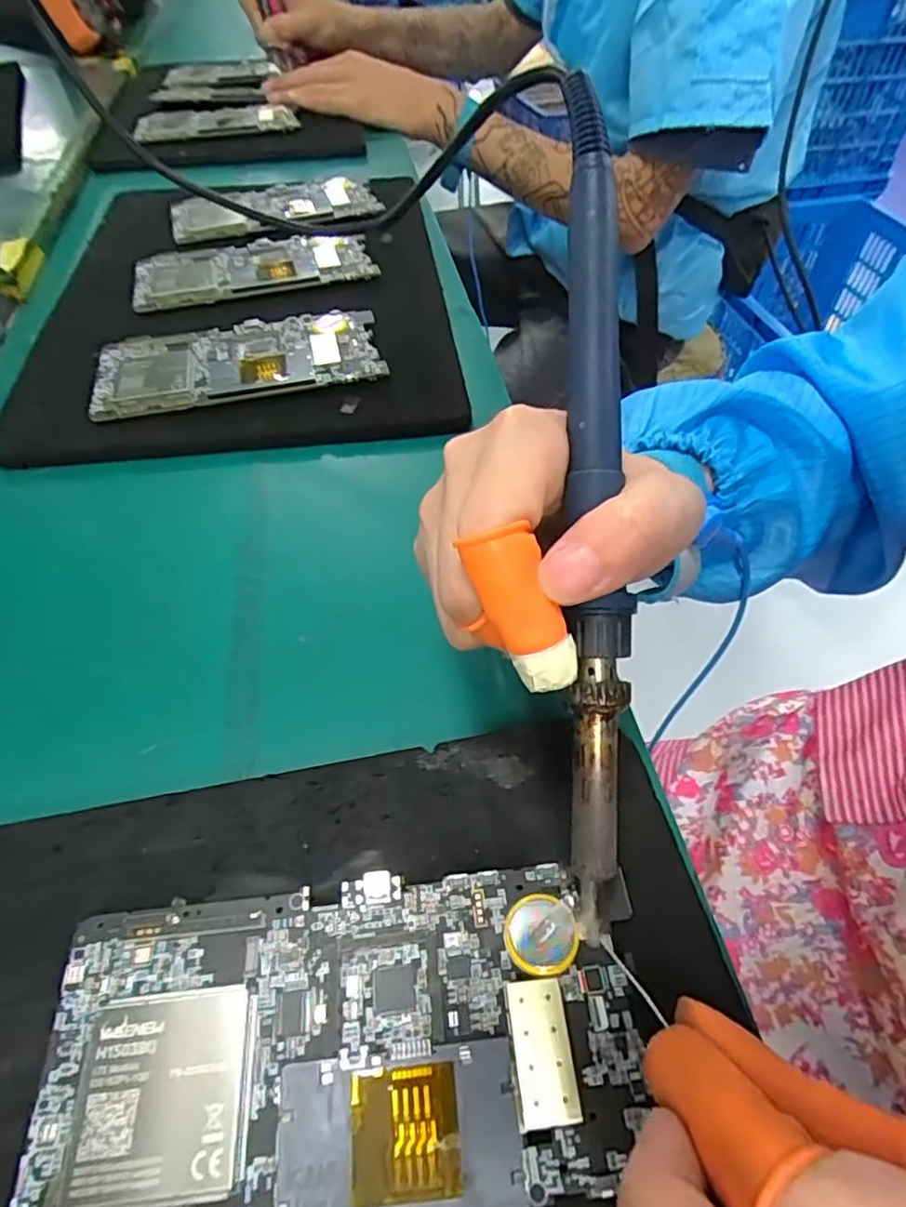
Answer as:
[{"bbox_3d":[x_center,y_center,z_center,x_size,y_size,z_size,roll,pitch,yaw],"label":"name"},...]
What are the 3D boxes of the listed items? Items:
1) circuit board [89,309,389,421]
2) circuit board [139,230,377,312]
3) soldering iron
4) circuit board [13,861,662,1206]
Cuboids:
[{"bbox_3d":[-0.120,-0.137,0.351,0.154,0.008,0.071,-13,53,-6],"label":"circuit board"},{"bbox_3d":[-0.136,-0.230,0.426,0.156,0.005,0.076,-16,53,-8],"label":"circuit board"},{"bbox_3d":[0.040,-0.028,0.176,0.014,0.015,0.234,-1,88,4],"label":"soldering iron"},{"bbox_3d":[-0.028,0.111,0.161,0.149,0.008,0.071,-7,53,-1],"label":"circuit board"}]

